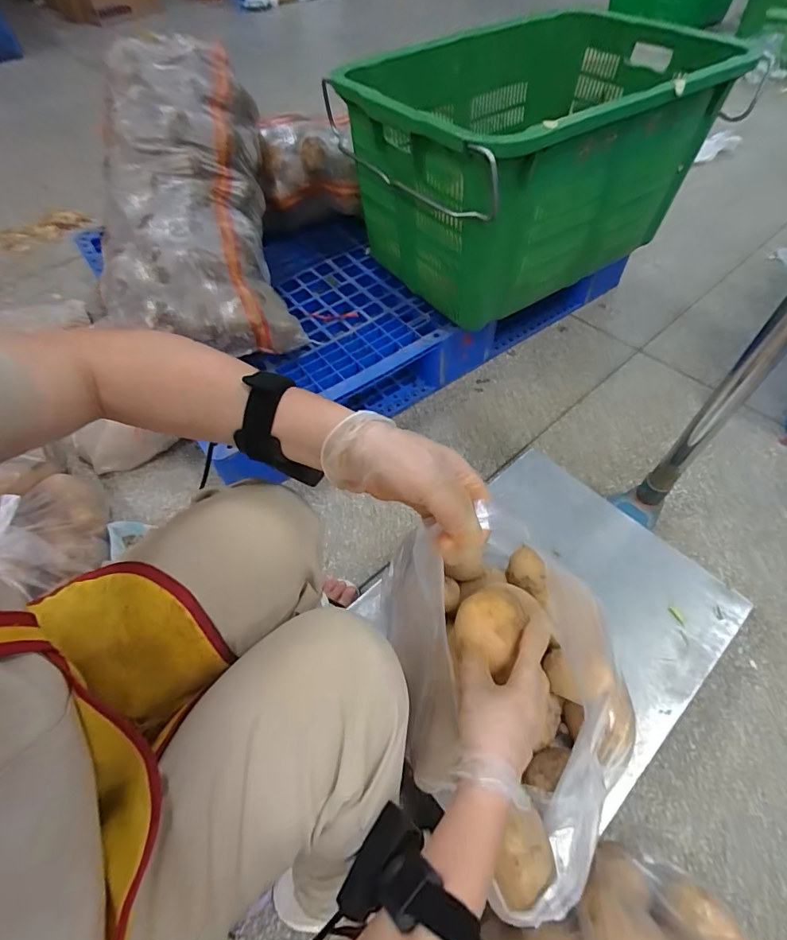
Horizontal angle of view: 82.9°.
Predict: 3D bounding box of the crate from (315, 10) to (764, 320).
[{"bbox_3d":[0.262,-0.671,0.952,0.667,0.327,0.567,-28,59,-15],"label":"crate"}]

